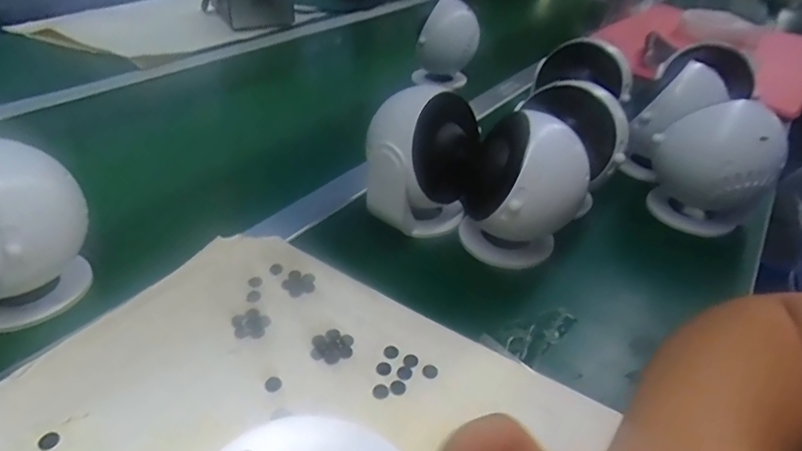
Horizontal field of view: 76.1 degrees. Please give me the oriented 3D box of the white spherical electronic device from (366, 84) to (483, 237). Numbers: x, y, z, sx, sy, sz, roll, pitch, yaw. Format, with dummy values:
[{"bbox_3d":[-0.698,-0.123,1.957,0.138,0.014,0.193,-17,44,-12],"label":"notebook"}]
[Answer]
[{"bbox_3d":[0.019,-0.060,0.457,0.093,0.110,0.073,7,35,2],"label":"white spherical electronic device"}]

